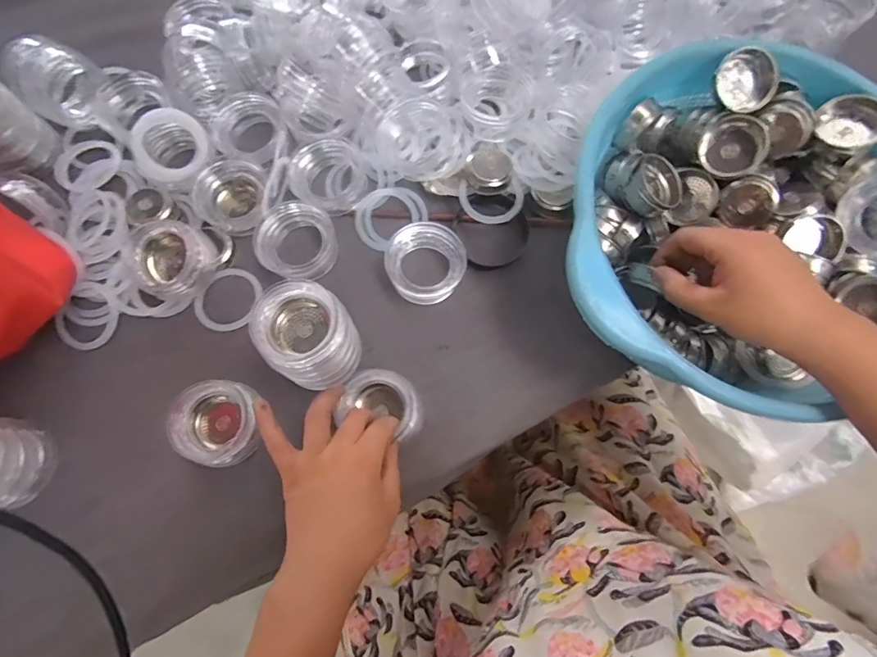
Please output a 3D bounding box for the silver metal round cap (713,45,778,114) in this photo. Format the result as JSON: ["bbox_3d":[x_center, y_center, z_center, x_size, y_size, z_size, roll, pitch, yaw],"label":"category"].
[{"bbox_3d":[0.236,-0.191,0.363,0.046,0.017,0.046,-3,74,10],"label":"silver metal round cap"}]

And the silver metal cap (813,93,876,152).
[{"bbox_3d":[0.318,-0.158,0.366,0.034,0.026,0.044,-33,77,-11],"label":"silver metal cap"}]

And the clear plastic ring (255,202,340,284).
[{"bbox_3d":[-0.126,-0.076,0.427,0.069,0.021,0.071,1,73,-2],"label":"clear plastic ring"}]

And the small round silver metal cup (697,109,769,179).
[{"bbox_3d":[0.231,-0.143,0.372,0.049,0.024,0.045,38,117,12],"label":"small round silver metal cup"}]

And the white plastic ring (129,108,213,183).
[{"bbox_3d":[-0.245,-0.168,0.433,0.065,0.009,0.061,-2,100,-9],"label":"white plastic ring"}]

